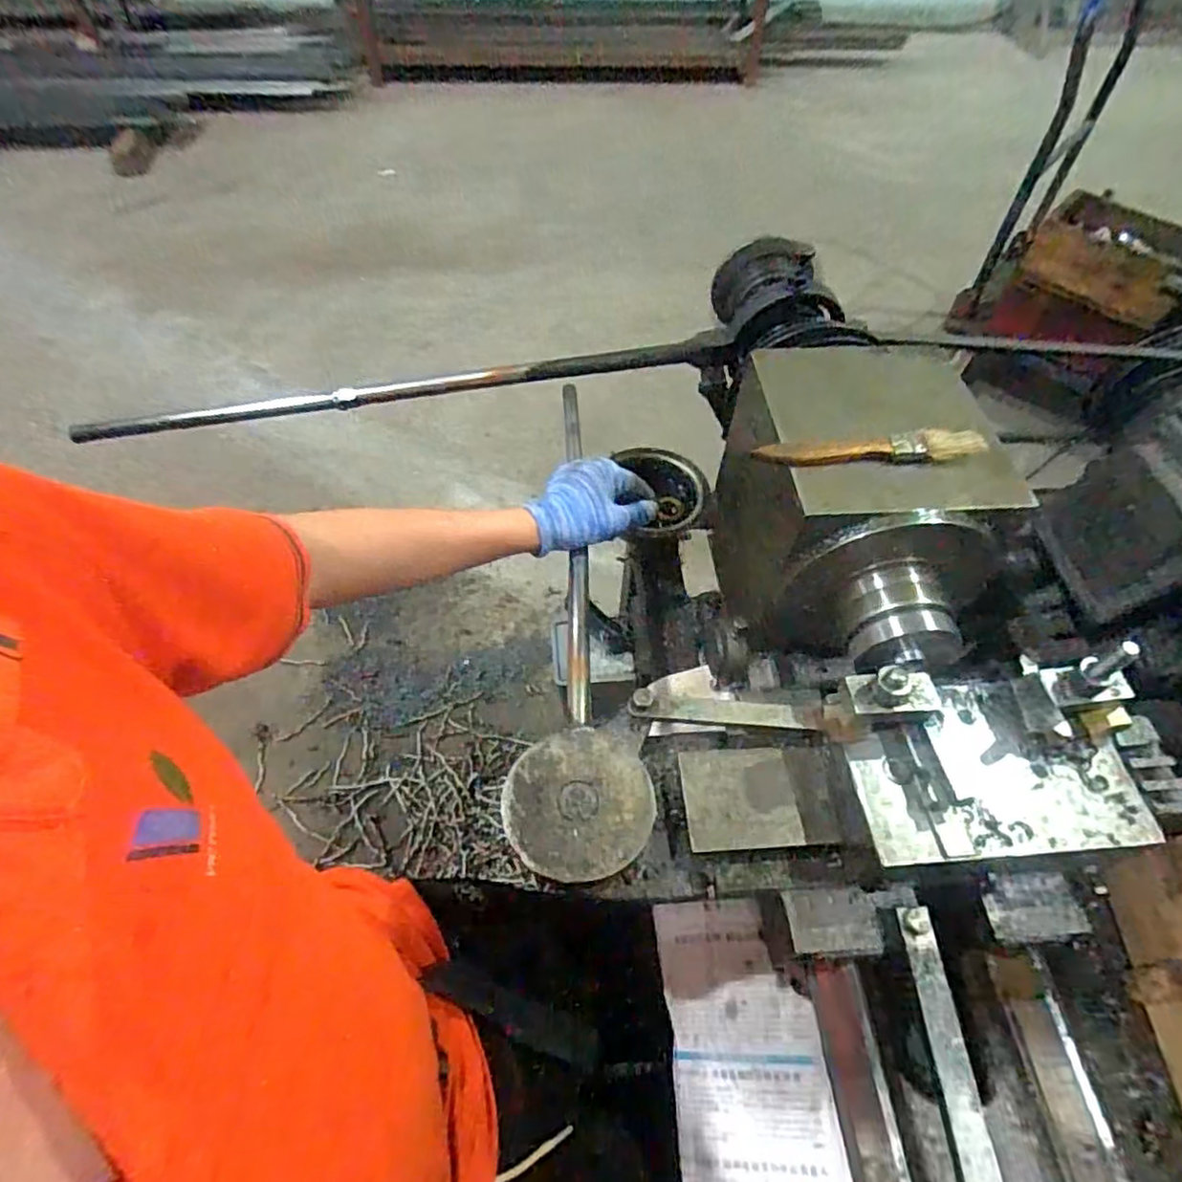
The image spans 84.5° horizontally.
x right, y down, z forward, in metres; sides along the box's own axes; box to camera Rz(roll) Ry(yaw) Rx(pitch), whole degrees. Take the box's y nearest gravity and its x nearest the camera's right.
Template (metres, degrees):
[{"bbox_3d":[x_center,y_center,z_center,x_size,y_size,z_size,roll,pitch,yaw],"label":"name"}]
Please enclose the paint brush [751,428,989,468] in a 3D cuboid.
[{"bbox_3d":[0.184,-0.096,0.430,0.148,0.018,0.020,-1,55,-3],"label":"paint brush"}]

